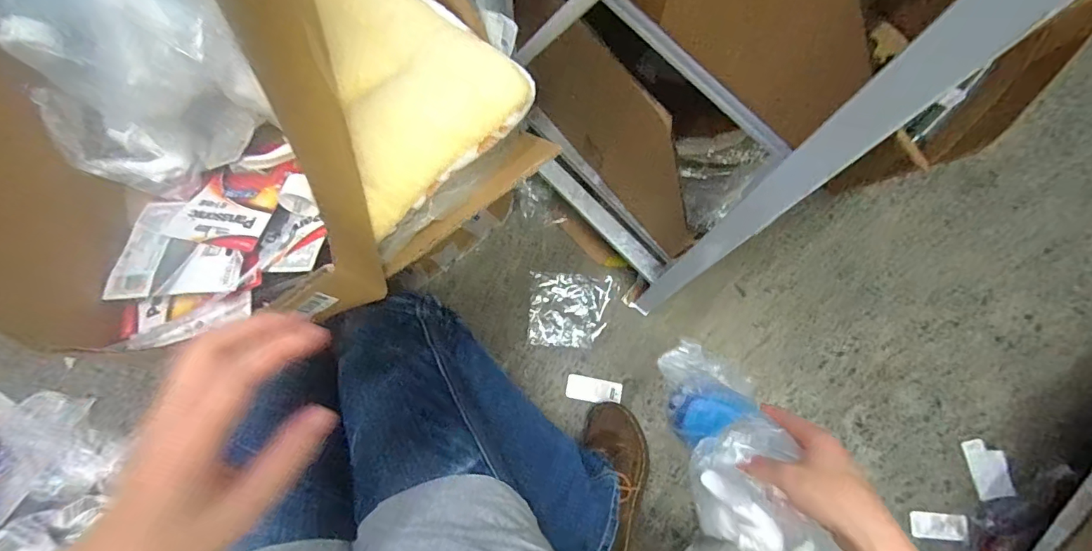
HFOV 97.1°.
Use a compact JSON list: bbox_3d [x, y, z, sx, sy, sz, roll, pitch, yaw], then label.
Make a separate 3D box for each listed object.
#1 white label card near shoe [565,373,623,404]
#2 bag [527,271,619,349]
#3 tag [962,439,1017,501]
[{"bbox_3d":[0.081,0.194,0.813,0.092,0.004,0.041,11,75,3],"label":"white label card near shoe"},{"bbox_3d":[0.044,0.061,0.838,0.141,0.010,0.125,4,77,-1],"label":"bag"},{"bbox_3d":[0.737,0.320,0.798,0.063,0.009,0.091,-6,77,-3],"label":"tag"}]

